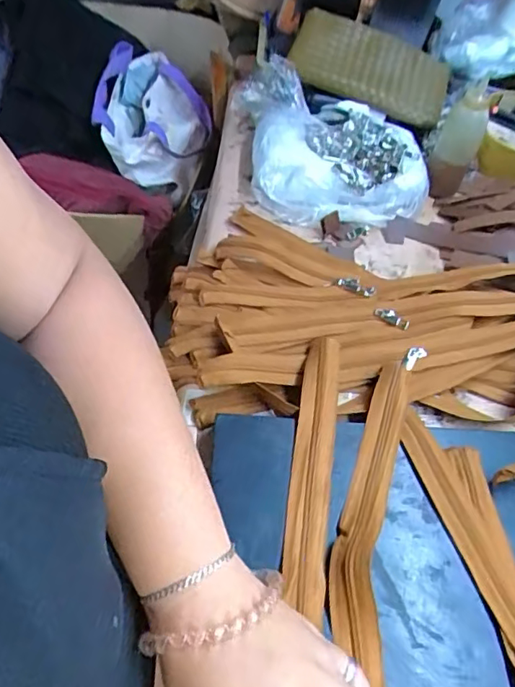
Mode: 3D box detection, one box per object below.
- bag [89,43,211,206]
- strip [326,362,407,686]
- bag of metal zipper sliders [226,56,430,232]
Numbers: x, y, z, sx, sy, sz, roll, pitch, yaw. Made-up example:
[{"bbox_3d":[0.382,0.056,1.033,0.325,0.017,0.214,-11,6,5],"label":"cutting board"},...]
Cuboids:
[{"bbox_3d":[-0.166,-0.356,0.861,0.177,0.118,0.206,15,53,3],"label":"bag"},{"bbox_3d":[0.077,0.158,0.366,0.053,0.025,0.367,6,53,6],"label":"strip"},{"bbox_3d":[0.081,-0.233,0.633,0.253,0.082,0.174,17,53,5],"label":"bag of metal zipper sliders"}]

